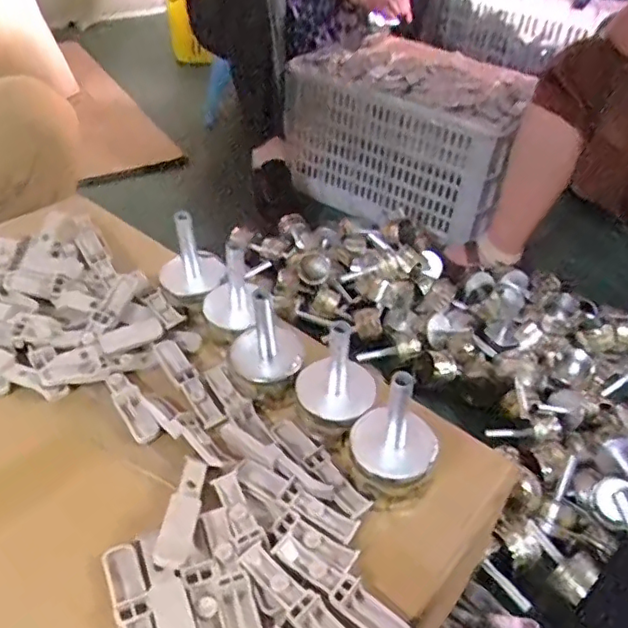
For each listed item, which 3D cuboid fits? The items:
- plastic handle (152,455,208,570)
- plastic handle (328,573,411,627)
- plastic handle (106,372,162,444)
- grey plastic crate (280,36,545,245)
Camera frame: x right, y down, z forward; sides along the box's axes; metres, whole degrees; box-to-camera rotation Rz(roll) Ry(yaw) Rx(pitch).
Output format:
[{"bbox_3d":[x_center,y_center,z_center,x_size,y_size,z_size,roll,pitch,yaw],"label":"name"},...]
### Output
[{"bbox_3d":[-0.088,0.131,0.410,0.020,0.013,0.095,4,27,-1],"label":"plastic handle"},{"bbox_3d":[0.036,0.185,0.368,0.053,0.008,0.023,30,46,26],"label":"plastic handle"},{"bbox_3d":[-0.148,0.074,0.489,0.021,0.014,0.074,-20,47,-27],"label":"plastic handle"},{"bbox_3d":[0.203,-0.409,1.366,0.489,0.296,0.308,22,43,18],"label":"grey plastic crate"}]

